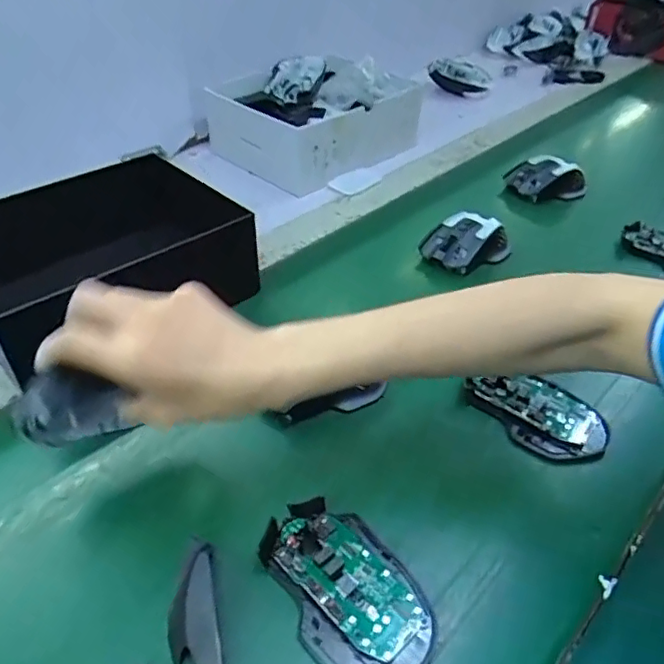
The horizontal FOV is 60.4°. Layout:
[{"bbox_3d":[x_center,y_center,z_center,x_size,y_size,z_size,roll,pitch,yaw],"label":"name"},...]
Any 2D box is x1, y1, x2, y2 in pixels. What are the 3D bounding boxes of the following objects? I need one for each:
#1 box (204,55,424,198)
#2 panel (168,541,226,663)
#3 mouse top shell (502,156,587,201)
[{"bbox_3d":[-0.022,-0.301,0.804,0.200,0.101,0.249,32,49,30],"label":"box"},{"bbox_3d":[-0.076,0.165,0.316,0.028,0.017,0.090,-9,42,-12],"label":"panel"},{"bbox_3d":[0.269,-0.190,0.714,0.099,0.044,0.052,2,41,0],"label":"mouse top shell"}]

